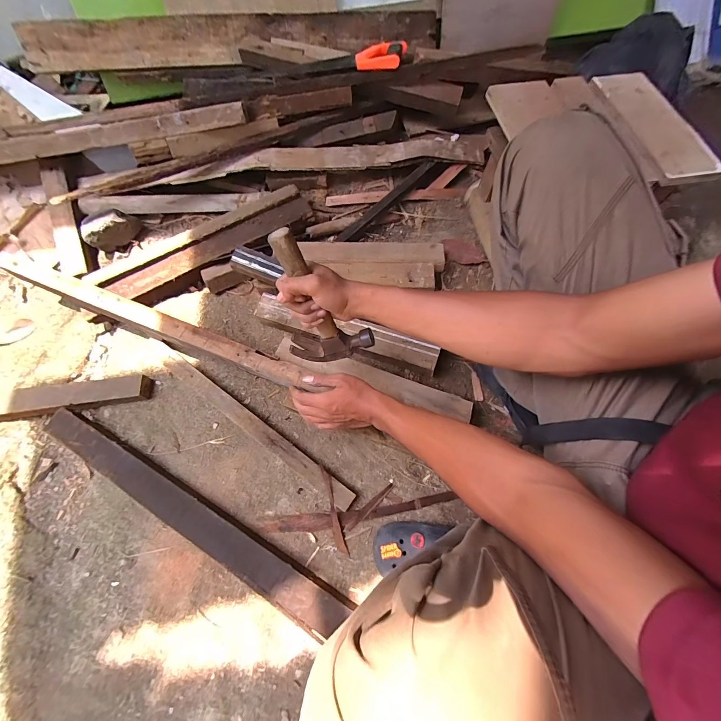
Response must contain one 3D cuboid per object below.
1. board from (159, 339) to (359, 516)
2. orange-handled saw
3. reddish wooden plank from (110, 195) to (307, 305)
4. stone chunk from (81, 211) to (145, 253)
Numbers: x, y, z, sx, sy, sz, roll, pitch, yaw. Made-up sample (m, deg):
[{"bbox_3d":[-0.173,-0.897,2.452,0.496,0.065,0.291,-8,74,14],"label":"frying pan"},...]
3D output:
[{"bbox_3d":[-0.212,0.117,0.620,0.482,0.030,0.034,32,73,15],"label":"board"},{"bbox_3d":[-0.094,-0.753,0.799,0.411,0.028,0.123,0,68,1],"label":"orange-handled saw"},{"bbox_3d":[-0.338,-0.261,0.778,0.488,0.047,0.082,-32,70,-10],"label":"reddish wooden plank"},{"bbox_3d":[-0.617,-0.326,0.803,0.066,0.076,0.125,34,73,15],"label":"stone chunk"}]

